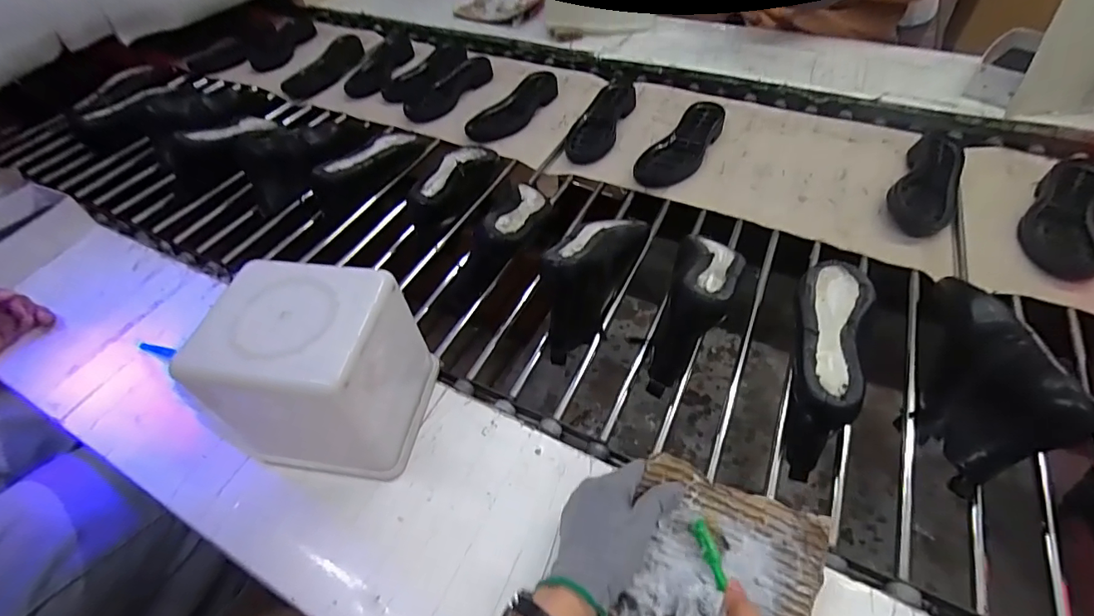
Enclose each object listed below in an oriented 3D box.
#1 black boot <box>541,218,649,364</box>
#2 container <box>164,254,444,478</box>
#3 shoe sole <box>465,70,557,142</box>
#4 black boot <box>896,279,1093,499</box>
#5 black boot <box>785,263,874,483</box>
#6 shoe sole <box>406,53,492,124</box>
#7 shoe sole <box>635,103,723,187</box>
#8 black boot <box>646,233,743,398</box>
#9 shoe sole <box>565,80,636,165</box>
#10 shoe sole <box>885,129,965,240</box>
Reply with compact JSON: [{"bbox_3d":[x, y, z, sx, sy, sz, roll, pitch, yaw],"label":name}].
[{"bbox_3d":[0.056,-0.049,0.621,0.080,0.112,0.226,17,56,17],"label":"black boot"},{"bbox_3d":[-0.212,0.057,0.454,0.154,0.166,0.130,5,52,9],"label":"container"},{"bbox_3d":[-0.057,-0.383,0.932,0.075,0.034,0.223,30,61,25],"label":"shoe sole"},{"bbox_3d":[0.456,0.063,0.497,0.099,0.120,0.253,23,56,21],"label":"black boot"},{"bbox_3d":[0.310,0.054,0.567,0.071,0.119,0.241,19,57,18],"label":"black boot"},{"bbox_3d":[-0.200,-0.456,1.006,0.084,0.020,0.236,28,60,23],"label":"shoe sole"},{"bbox_3d":[0.232,-0.276,0.832,0.082,0.028,0.229,32,61,25],"label":"shoe sole"},{"bbox_3d":[0.181,-0.010,0.578,0.079,0.124,0.230,14,55,15],"label":"black boot"},{"bbox_3d":[0.102,-0.355,0.915,0.083,0.024,0.241,17,56,17],"label":"shoe sole"},{"bbox_3d":[0.587,-0.200,0.742,0.084,0.022,0.269,29,59,25],"label":"shoe sole"}]

